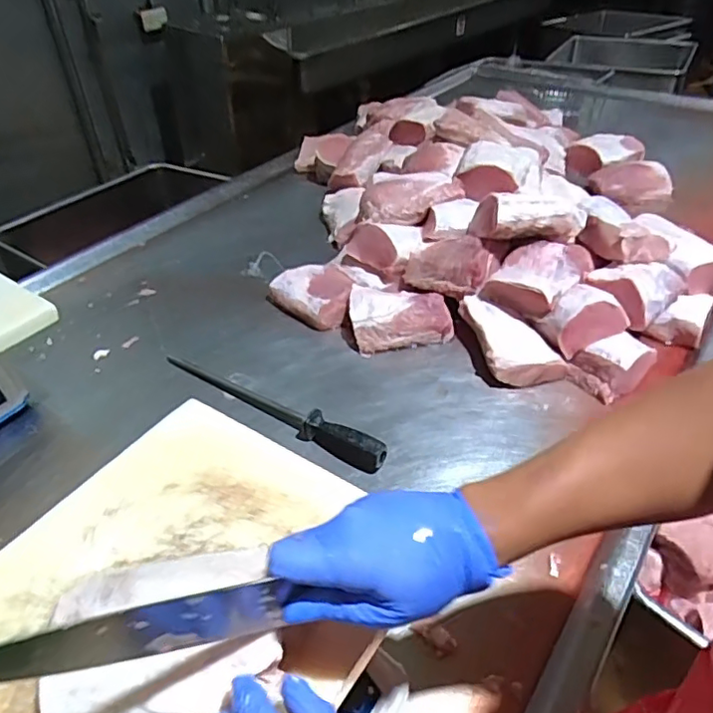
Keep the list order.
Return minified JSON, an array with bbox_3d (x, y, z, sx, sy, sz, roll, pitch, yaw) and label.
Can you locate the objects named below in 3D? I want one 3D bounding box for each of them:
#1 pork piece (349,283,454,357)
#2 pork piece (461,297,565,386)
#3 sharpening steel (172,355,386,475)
[{"bbox_3d":[0.067,-0.070,0.970,0.170,0.061,0.124,-4,39,-2],"label":"pork piece"},{"bbox_3d":[0.222,-0.023,0.903,0.097,0.060,0.184,-19,42,-19],"label":"pork piece"},{"bbox_3d":[-0.134,0.067,0.839,0.403,0.047,0.032,23,46,28],"label":"sharpening steel"}]

